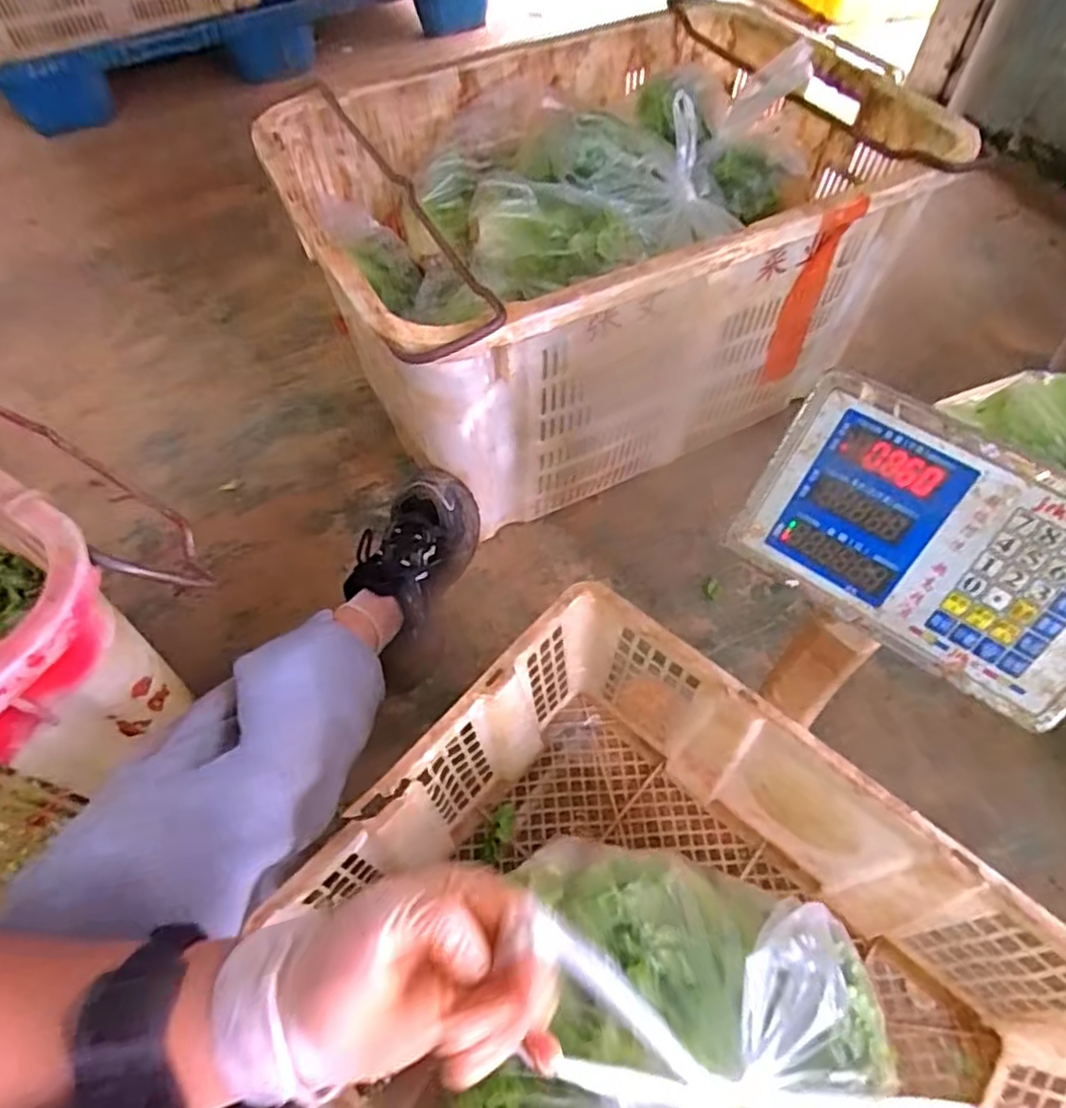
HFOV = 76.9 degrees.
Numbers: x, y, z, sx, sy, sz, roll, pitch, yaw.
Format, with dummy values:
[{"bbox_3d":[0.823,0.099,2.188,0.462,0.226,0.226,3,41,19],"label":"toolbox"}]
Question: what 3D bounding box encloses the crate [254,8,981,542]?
[{"bbox_3d":[0.083,-0.369,0.845,0.673,0.320,0.475,-25,60,-14],"label":"crate"}]

